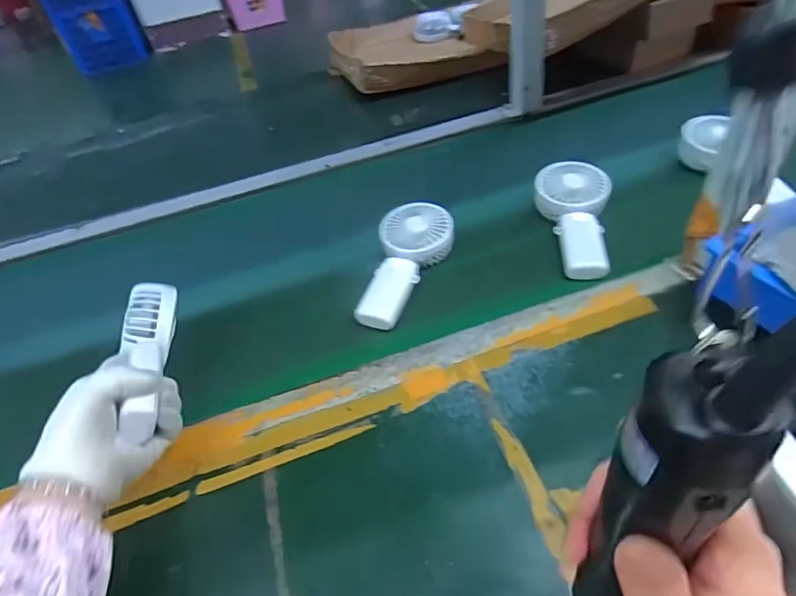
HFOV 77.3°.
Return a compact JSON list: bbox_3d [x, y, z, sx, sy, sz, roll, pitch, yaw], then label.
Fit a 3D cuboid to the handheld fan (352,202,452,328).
[{"bbox_3d":[0.002,-0.039,0.603,0.086,0.043,0.173,16,65,20],"label":"handheld fan"}]

